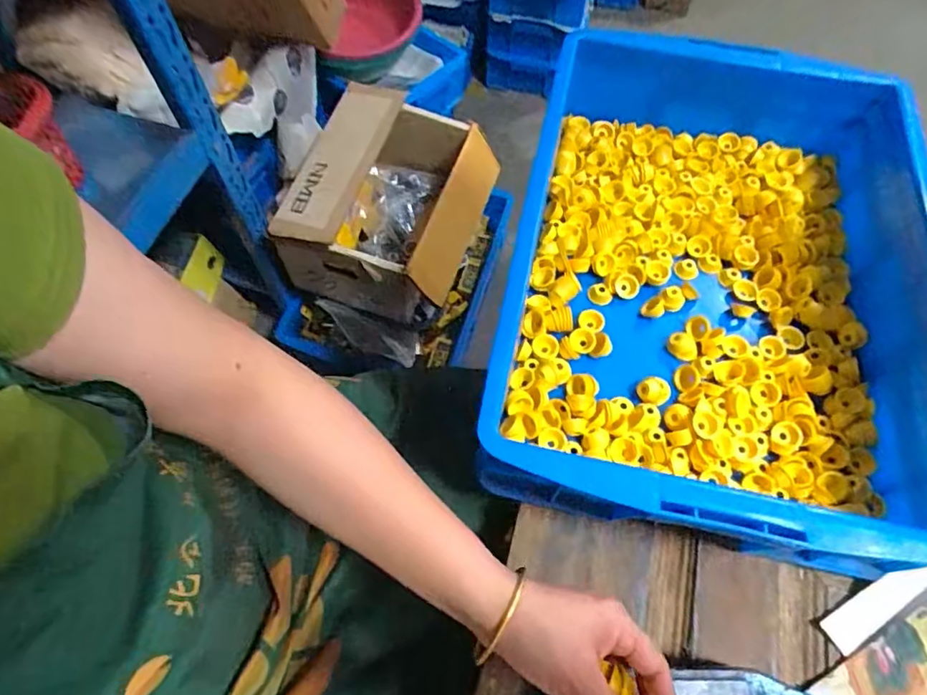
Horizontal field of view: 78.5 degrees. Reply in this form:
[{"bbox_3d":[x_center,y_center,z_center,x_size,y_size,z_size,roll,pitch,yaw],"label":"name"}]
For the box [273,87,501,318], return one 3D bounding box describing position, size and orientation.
[{"bbox_3d":[-0.130,-0.244,0.991,0.276,0.226,0.324,19,65,10],"label":"box"}]

